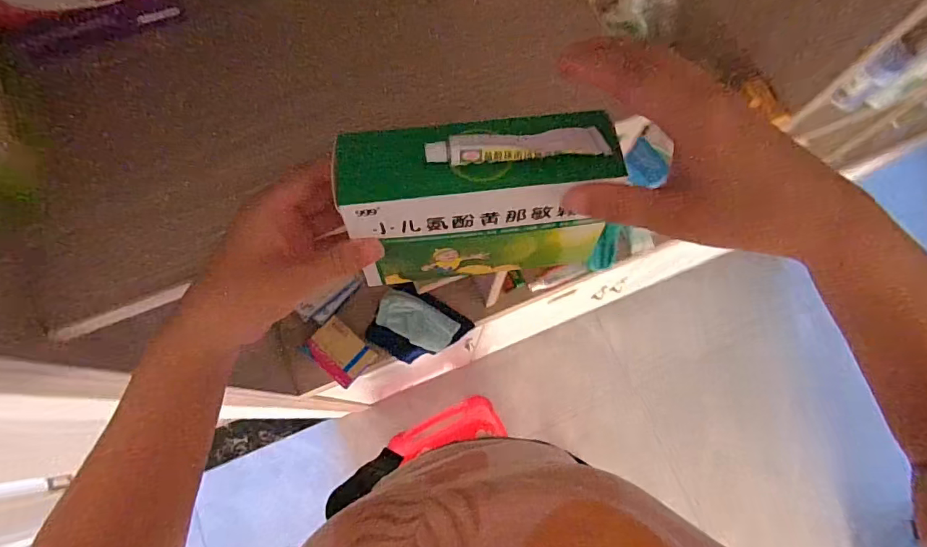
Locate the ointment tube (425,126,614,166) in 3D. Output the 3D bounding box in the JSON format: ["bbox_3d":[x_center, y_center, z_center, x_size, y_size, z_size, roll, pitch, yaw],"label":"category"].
[{"bbox_3d":[0.029,-0.066,0.249,0.094,0.008,0.015,-4,74,-3],"label":"ointment tube"}]

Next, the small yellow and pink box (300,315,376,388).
[{"bbox_3d":[-0.235,0.146,0.905,0.117,0.030,0.084,41,76,9],"label":"small yellow and pink box"}]

